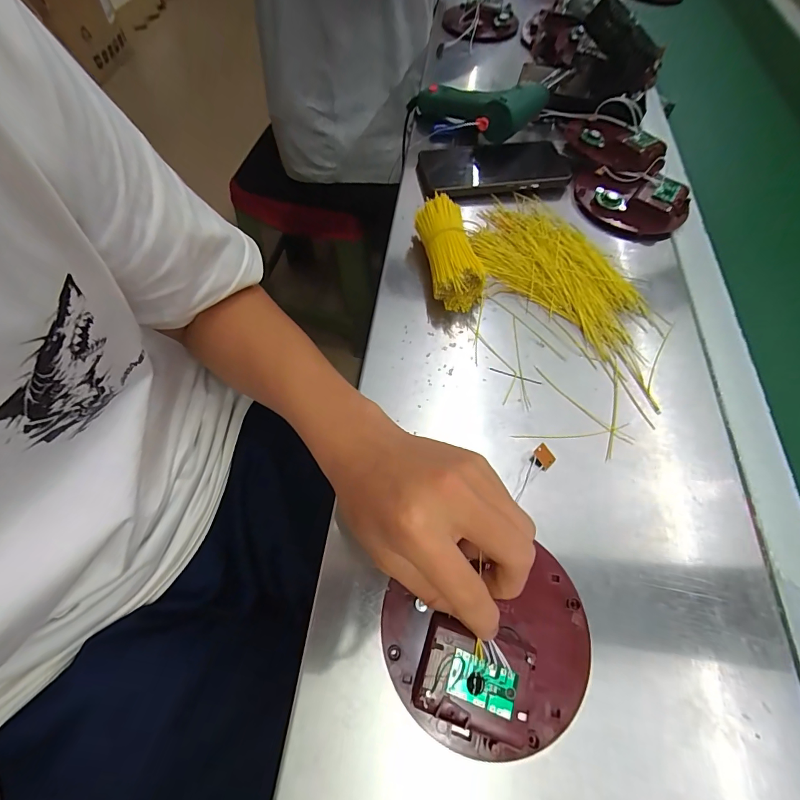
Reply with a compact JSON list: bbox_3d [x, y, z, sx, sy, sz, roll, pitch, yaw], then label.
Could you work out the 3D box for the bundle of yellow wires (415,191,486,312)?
[{"bbox_3d":[0.046,-0.139,0.365,0.044,0.041,0.105,-9,62,-8],"label":"bundle of yellow wires"}]

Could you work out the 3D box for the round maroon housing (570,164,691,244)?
[{"bbox_3d":[0.240,-0.207,0.409,0.118,0.030,0.086,24,63,9],"label":"round maroon housing"}]

